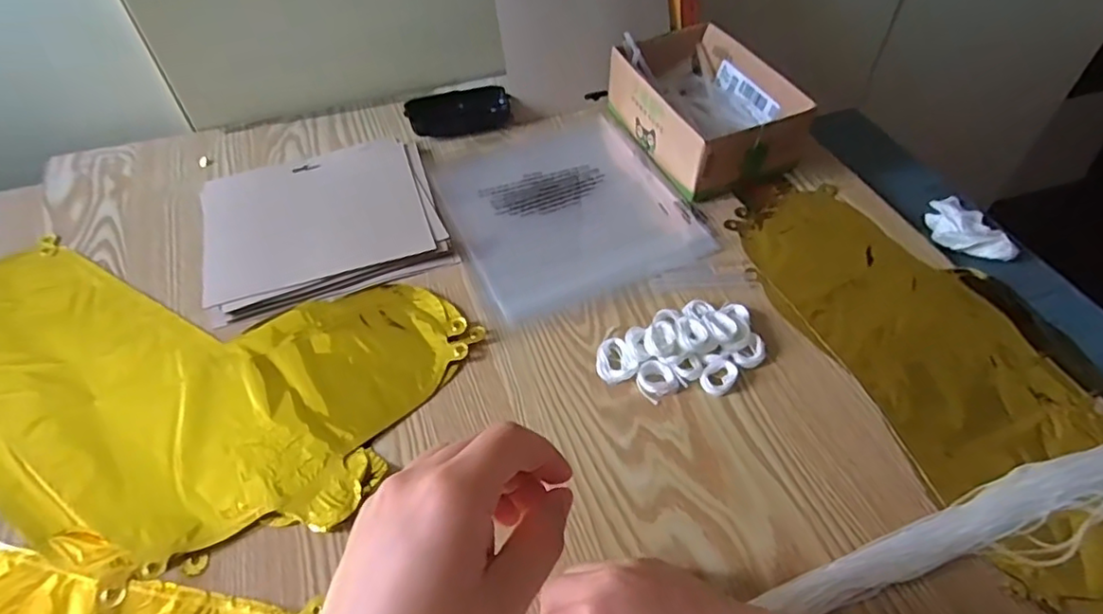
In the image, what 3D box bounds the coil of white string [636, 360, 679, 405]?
[{"bbox_3d":[0.077,0.053,0.450,0.028,0.009,0.029,0,50,0],"label":"coil of white string"}]

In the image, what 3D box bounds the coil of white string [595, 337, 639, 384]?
[{"bbox_3d":[0.047,0.040,0.463,0.029,0.006,0.038,-19,52,-14],"label":"coil of white string"}]

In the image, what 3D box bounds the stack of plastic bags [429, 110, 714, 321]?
[{"bbox_3d":[0.010,-0.104,0.590,0.216,0.009,0.242,-20,53,-15],"label":"stack of plastic bags"}]

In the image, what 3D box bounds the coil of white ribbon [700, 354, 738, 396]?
[{"bbox_3d":[0.124,0.051,0.452,0.025,0.007,0.032,16,52,14],"label":"coil of white ribbon"}]

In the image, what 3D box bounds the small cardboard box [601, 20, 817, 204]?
[{"bbox_3d":[0.151,-0.205,0.622,0.129,0.069,0.187,-19,53,-15],"label":"small cardboard box"}]

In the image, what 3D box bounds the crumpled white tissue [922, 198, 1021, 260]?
[{"bbox_3d":[0.380,-0.075,0.564,0.063,0.023,0.084,-19,53,-15],"label":"crumpled white tissue"}]

